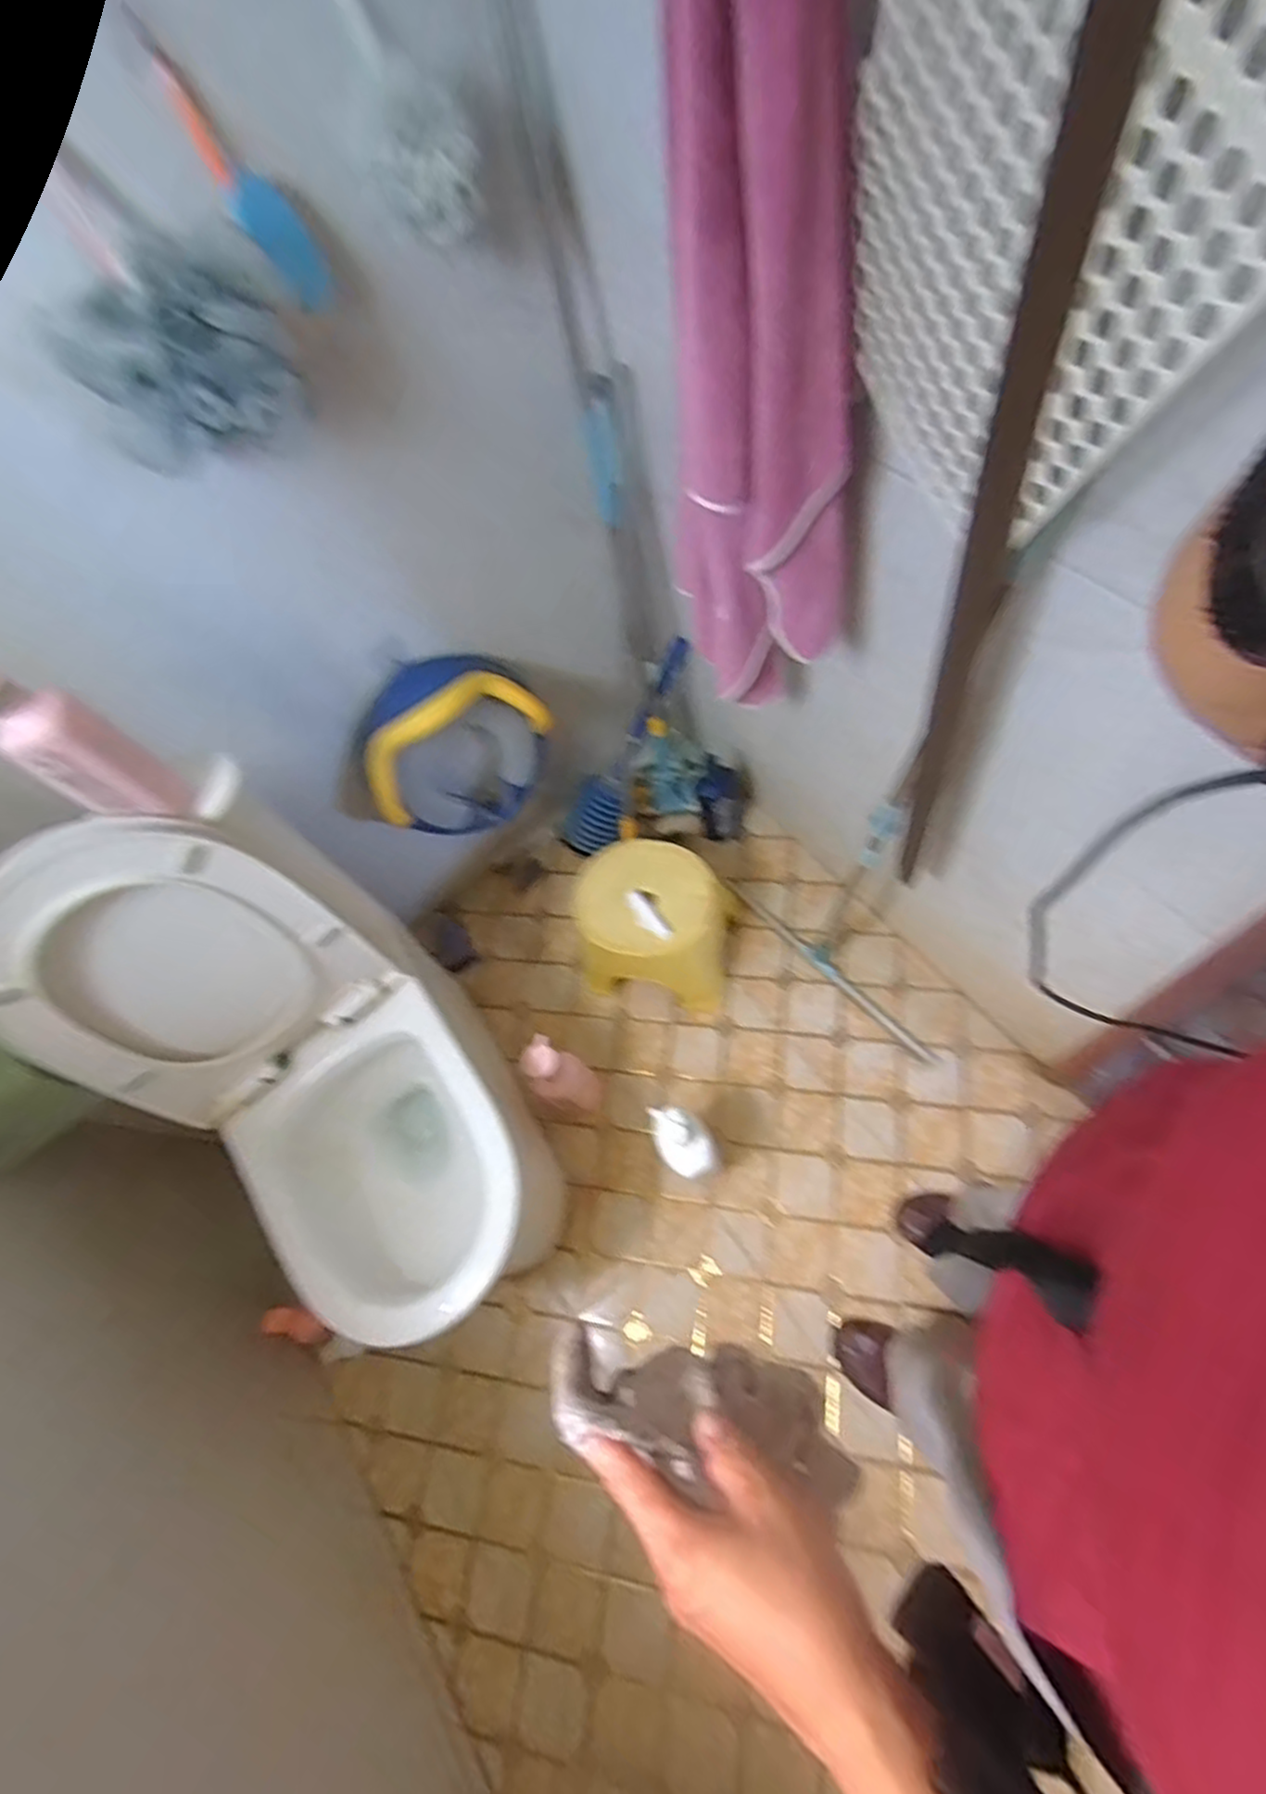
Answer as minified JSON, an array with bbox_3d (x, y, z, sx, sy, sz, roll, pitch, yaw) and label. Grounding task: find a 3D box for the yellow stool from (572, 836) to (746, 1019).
[{"bbox_3d":[0.048,0.071,1.366,0.302,0.245,0.254,6,59,6],"label":"yellow stool"}]

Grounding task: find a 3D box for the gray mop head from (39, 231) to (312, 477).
[{"bbox_3d":[-0.419,-0.503,0.680,0.186,0.131,0.125,-15,59,-6],"label":"gray mop head"}]

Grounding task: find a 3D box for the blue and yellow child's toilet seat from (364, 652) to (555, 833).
[{"bbox_3d":[-0.303,-0.252,1.263,0.316,0.299,0.103,-25,60,-12],"label":"blue and yellow child's toilet seat"}]

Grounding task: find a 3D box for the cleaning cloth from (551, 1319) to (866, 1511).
[{"bbox_3d":[0.041,0.288,0.419,0.170,0.129,0.027,14,85,-1],"label":"cleaning cloth"}]

